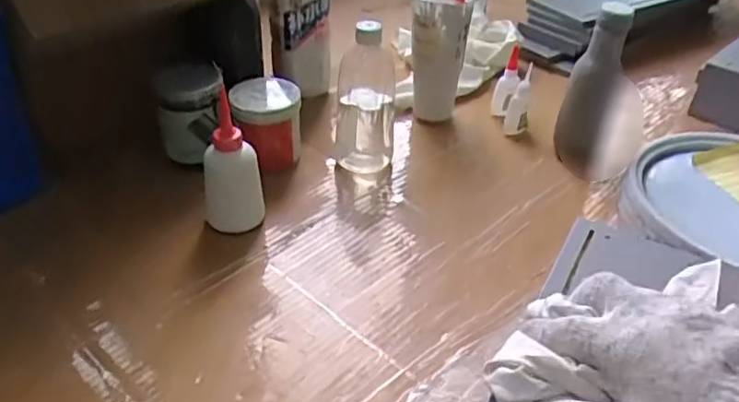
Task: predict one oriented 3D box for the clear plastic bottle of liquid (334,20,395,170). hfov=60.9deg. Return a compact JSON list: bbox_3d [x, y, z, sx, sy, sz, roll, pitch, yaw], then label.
[{"bbox_3d":[-0.004,-0.132,0.771,0.073,0.185,0.073,1,36,-1],"label":"clear plastic bottle of liquid"}]

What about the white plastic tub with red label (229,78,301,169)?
[{"bbox_3d":[-0.126,-0.095,0.778,0.084,0.085,0.087,-2,37,-5],"label":"white plastic tub with red label"}]

